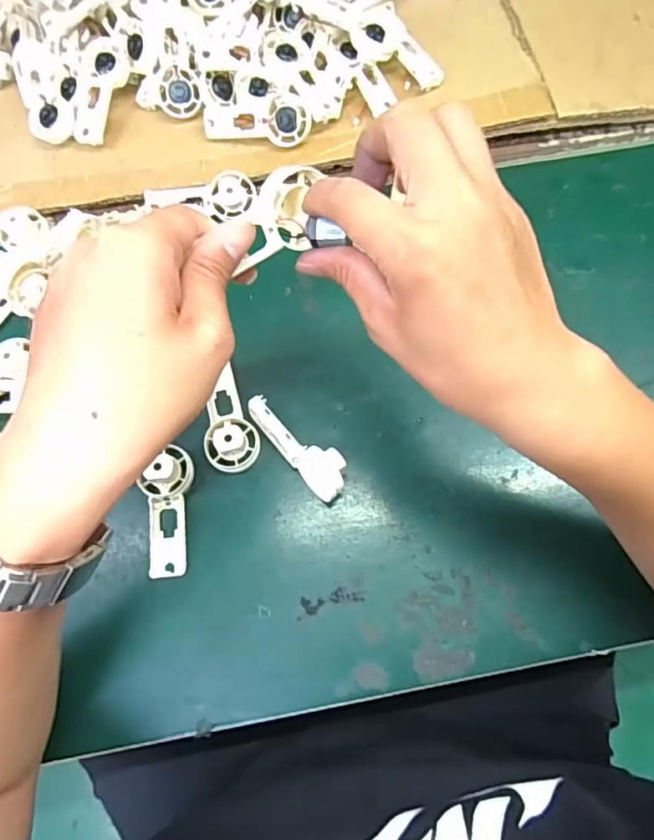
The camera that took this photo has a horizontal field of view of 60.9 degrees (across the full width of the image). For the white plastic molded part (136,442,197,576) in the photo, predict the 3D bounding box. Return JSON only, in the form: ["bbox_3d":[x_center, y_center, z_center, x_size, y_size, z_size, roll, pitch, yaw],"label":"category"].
[{"bbox_3d":[-0.116,0.065,0.393,0.033,0.027,0.088,1,73,1],"label":"white plastic molded part"}]

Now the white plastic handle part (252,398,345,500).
[{"bbox_3d":[-0.020,0.018,0.406,0.029,0.029,0.091,-40,76,-10],"label":"white plastic handle part"}]

